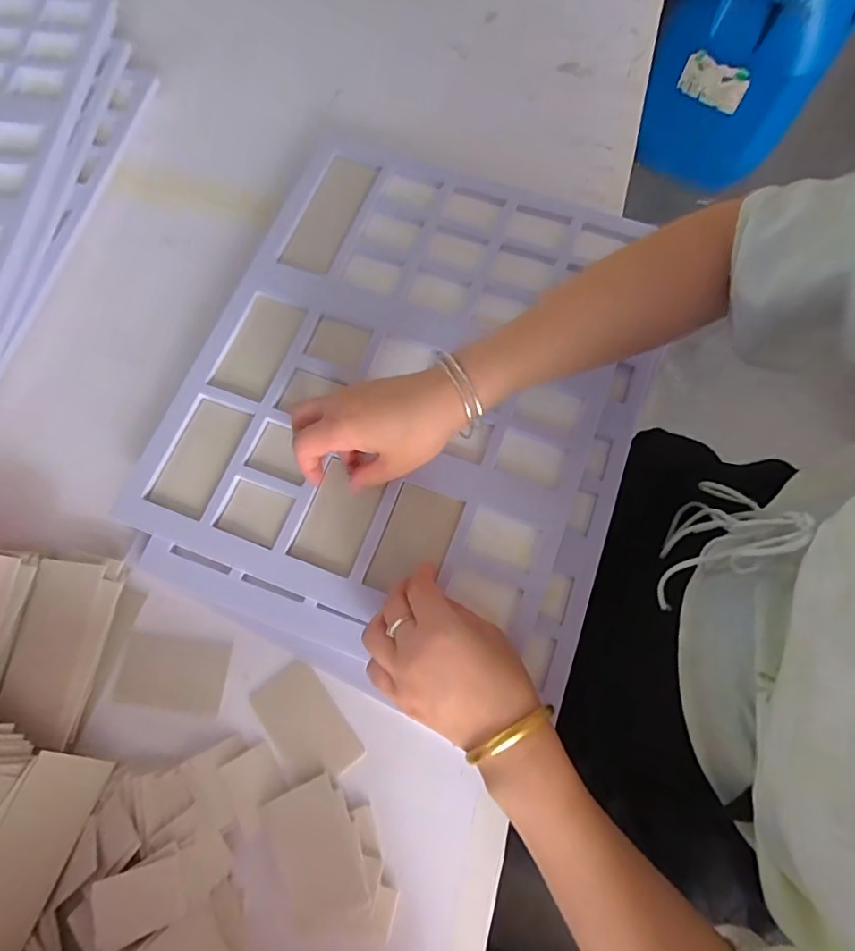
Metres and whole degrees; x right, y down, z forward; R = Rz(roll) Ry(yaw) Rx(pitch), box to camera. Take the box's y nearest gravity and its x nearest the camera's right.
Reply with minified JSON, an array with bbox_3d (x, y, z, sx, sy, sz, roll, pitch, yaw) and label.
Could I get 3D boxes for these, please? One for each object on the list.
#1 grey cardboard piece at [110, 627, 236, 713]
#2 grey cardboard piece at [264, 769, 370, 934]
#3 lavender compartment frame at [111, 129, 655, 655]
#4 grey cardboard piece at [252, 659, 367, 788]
[{"bbox_3d":[-0.209,0.160,0.439,0.087,0.005,0.055,7,73,3],"label":"grey cardboard piece"},{"bbox_3d":[-0.083,0.277,0.395,0.058,0.007,0.087,-26,75,-4],"label":"grey cardboard piece"},{"bbox_3d":[-0.024,-0.099,0.474,0.352,0.022,0.419,20,74,5],"label":"lavender compartment frame"},{"bbox_3d":[-0.096,0.194,0.417,0.054,0.004,0.088,-36,76,-10],"label":"grey cardboard piece"}]

